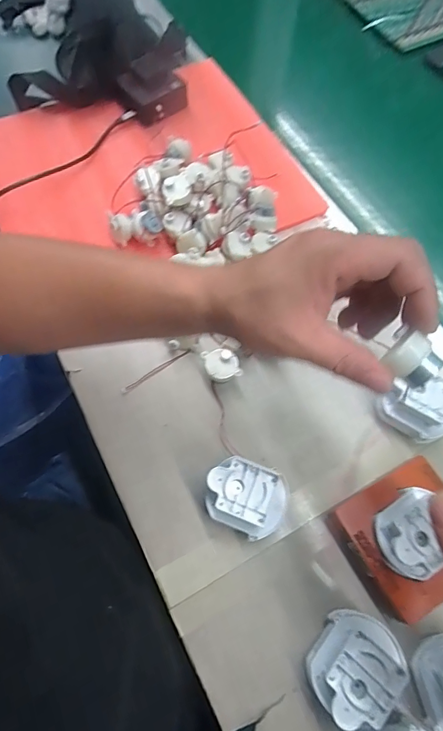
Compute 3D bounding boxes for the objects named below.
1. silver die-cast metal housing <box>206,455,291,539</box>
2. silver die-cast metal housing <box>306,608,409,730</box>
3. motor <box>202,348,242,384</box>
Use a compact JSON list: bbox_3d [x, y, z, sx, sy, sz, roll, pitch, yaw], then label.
[{"bbox_3d":[0.022,0.116,0.361,0.069,0.048,0.055,23,66,9],"label":"silver die-cast metal housing"},{"bbox_3d":[0.099,0.224,0.314,0.054,0.049,0.071,41,69,16],"label":"silver die-cast metal housing"},{"bbox_3d":[0.000,0.001,0.423,0.034,0.027,0.030,-10,65,-7],"label":"motor"}]

